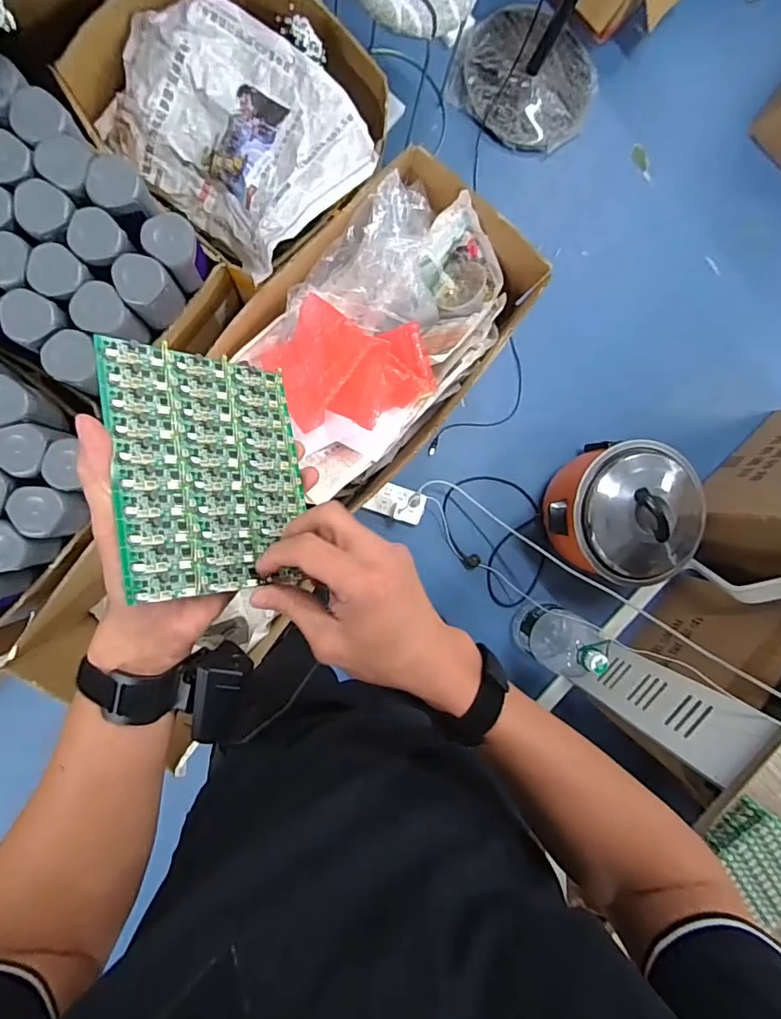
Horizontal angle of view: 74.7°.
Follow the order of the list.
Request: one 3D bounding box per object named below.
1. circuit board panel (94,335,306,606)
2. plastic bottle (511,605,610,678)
[{"bbox_3d":[-0.119,-0.029,0.354,0.132,0.005,0.166,-1,75,-46],"label":"circuit board panel"},{"bbox_3d":[0.480,0.372,1.418,0.173,0.351,0.174,28,88,-9],"label":"plastic bottle"}]

